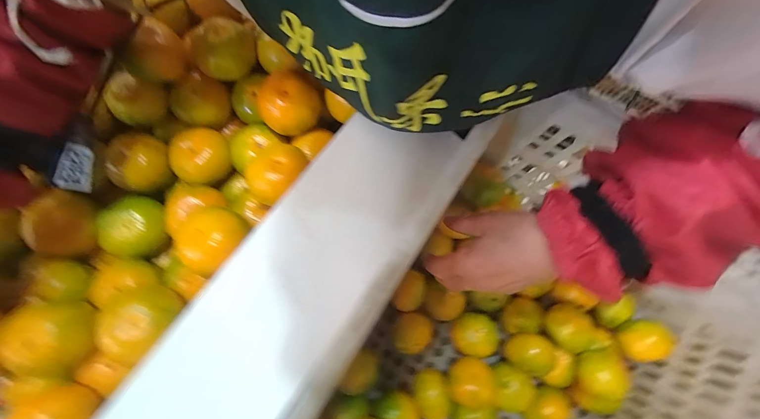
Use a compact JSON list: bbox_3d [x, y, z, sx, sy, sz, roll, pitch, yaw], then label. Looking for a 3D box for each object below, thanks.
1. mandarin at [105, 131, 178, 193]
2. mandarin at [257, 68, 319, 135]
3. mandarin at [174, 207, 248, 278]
[{"bbox_3d":[-0.265,-0.052,0.360,0.058,0.048,0.062,0,80,0],"label":"mandarin"},{"bbox_3d":[-0.101,-0.116,0.363,0.061,0.048,0.066,0,80,0],"label":"mandarin"},{"bbox_3d":[-0.165,0.028,0.325,0.065,0.046,0.058,-43,83,-7],"label":"mandarin"}]

